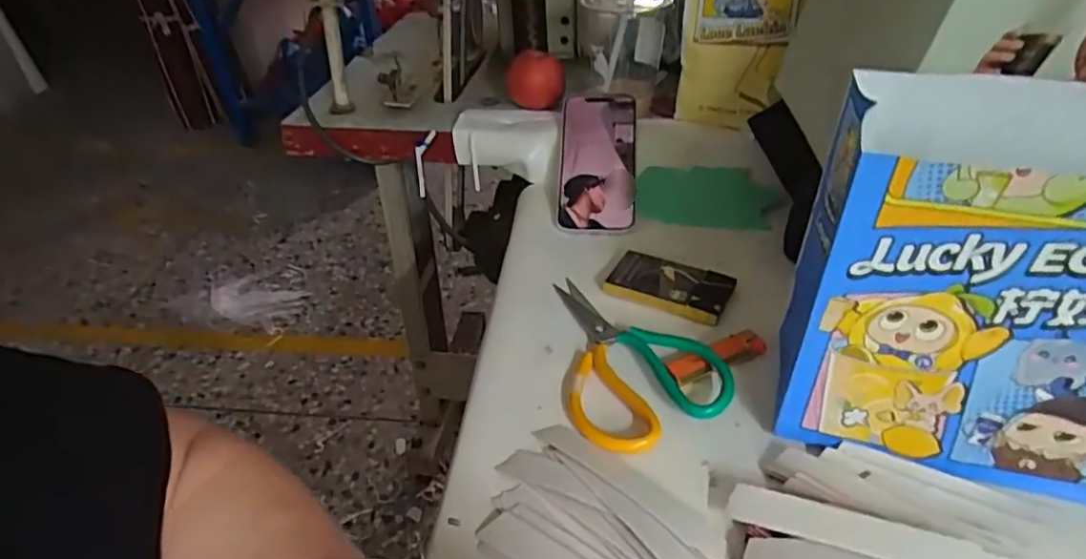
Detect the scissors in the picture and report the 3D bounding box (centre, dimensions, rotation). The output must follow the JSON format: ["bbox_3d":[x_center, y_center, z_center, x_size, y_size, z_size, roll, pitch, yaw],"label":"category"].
[{"bbox_3d":[0.067,0.049,0.499,0.110,0.021,0.189,-7,37,-6],"label":"scissors"}]

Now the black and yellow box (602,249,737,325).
[{"bbox_3d":[0.107,0.003,0.549,0.100,0.015,0.052,19,42,27],"label":"black and yellow box"}]

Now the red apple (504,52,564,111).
[{"bbox_3d":[-0.010,-0.233,0.745,0.067,0.053,0.062,-1,37,3],"label":"red apple"}]

